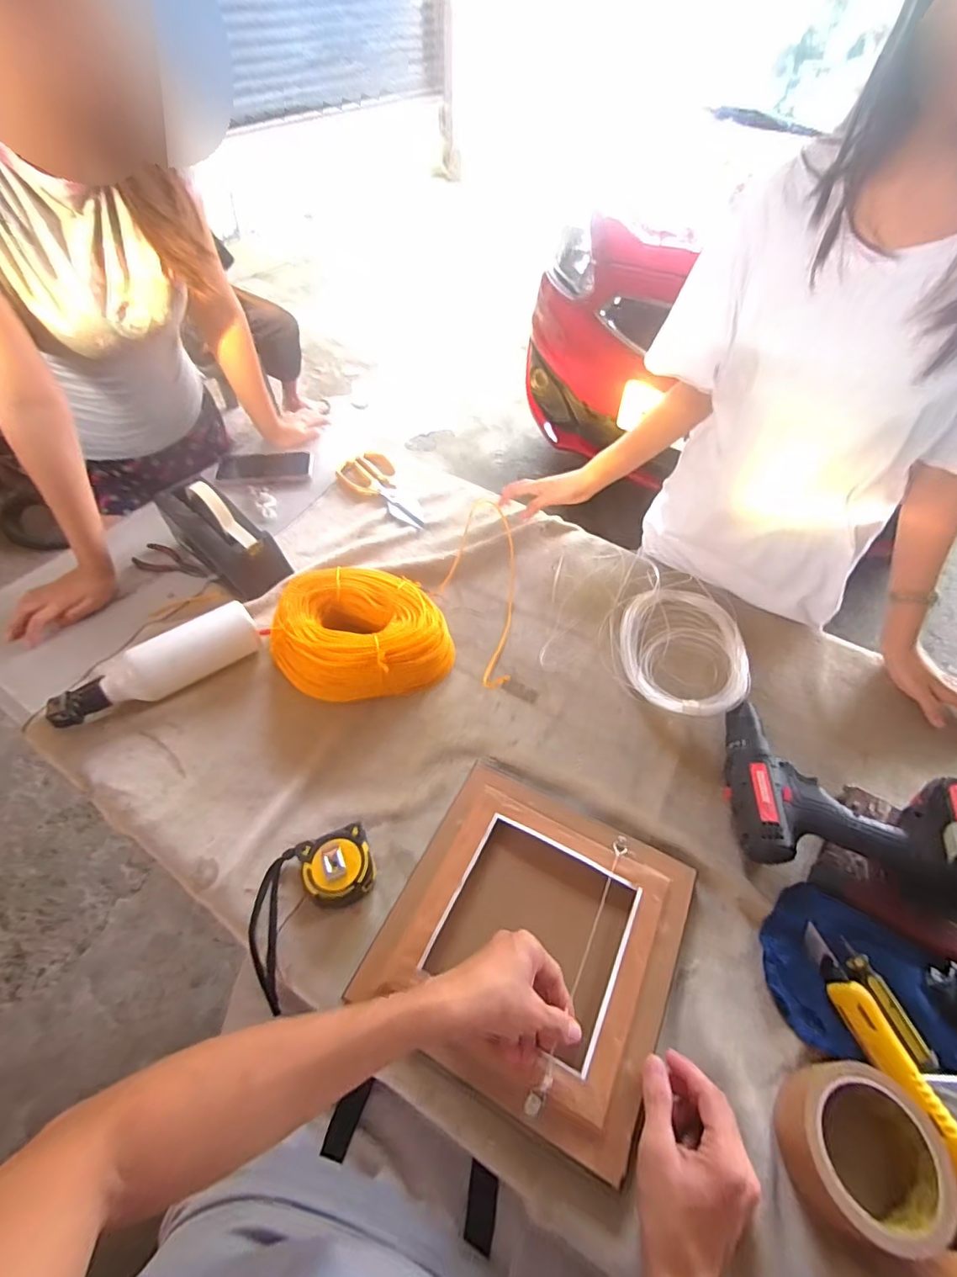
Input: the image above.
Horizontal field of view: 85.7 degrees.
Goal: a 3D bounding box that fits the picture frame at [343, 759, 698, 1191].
[{"bbox_3d":[0.053,0.268,0.481,0.246,0.021,0.251,24,56,15],"label":"picture frame"}]

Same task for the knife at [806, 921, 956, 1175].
[{"bbox_3d":[0.328,0.329,0.420,0.021,0.024,0.169,-11,40,-10],"label":"knife"}]

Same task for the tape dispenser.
[{"bbox_3d":[-0.373,-0.152,0.744,0.217,0.115,0.075,36,60,23],"label":"tape dispenser"}]

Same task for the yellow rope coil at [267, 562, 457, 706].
[{"bbox_3d":[-0.145,-0.007,0.658,0.224,0.079,0.172,0,53,-2],"label":"yellow rope coil"}]

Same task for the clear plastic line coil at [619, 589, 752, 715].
[{"bbox_3d":[0.266,0.016,0.676,0.156,0.042,0.199,14,53,10],"label":"clear plastic line coil"}]

